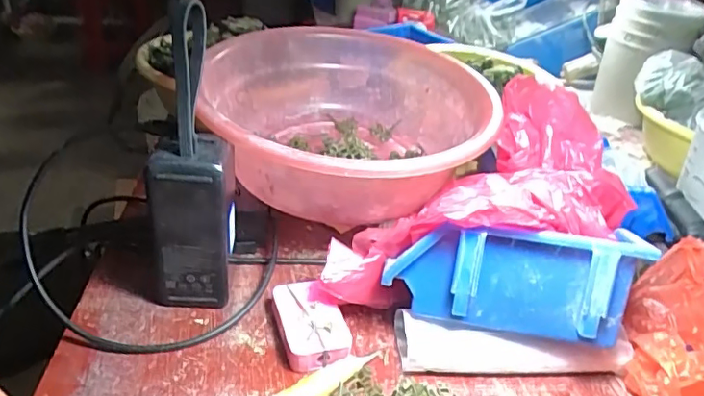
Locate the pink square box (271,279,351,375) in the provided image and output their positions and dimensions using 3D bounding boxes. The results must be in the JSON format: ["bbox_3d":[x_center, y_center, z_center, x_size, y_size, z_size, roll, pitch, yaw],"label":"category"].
[{"bbox_3d":[-0.033,0.095,0.408,0.045,0.022,0.074,-8,35,-21],"label":"pink square box"}]

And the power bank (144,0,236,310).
[{"bbox_3d":[-0.115,-0.013,0.377,0.063,0.225,0.041,-2,33,-12],"label":"power bank"}]

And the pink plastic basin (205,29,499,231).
[{"bbox_3d":[0.000,-0.065,0.484,0.245,0.094,0.244,4,32,-3],"label":"pink plastic basin"}]

